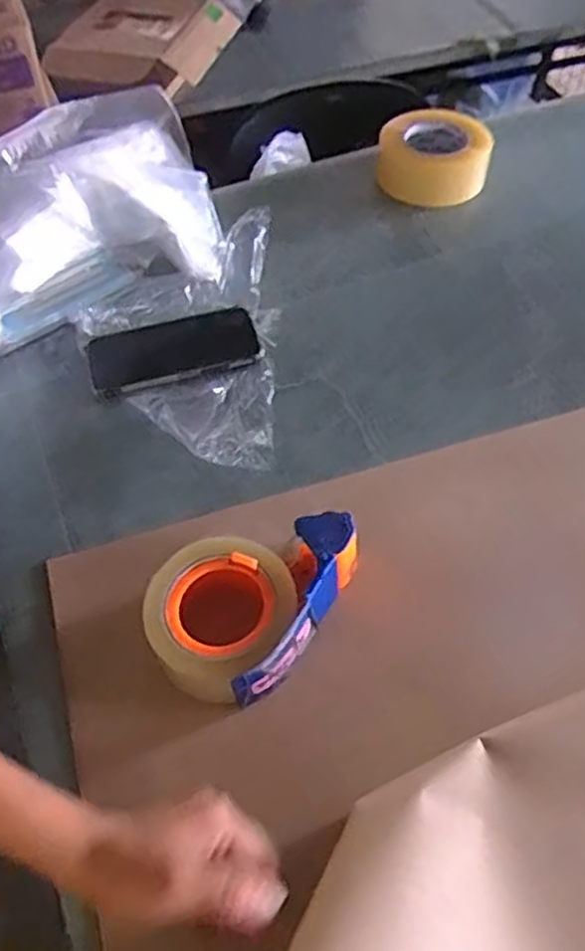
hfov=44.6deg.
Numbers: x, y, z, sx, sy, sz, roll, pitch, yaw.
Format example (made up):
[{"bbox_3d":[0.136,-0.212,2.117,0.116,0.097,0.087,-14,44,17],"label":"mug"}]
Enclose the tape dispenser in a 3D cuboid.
[{"bbox_3d":[-0.034,0.089,0.529,0.109,0.063,0.154,25,58,17],"label":"tape dispenser"}]

